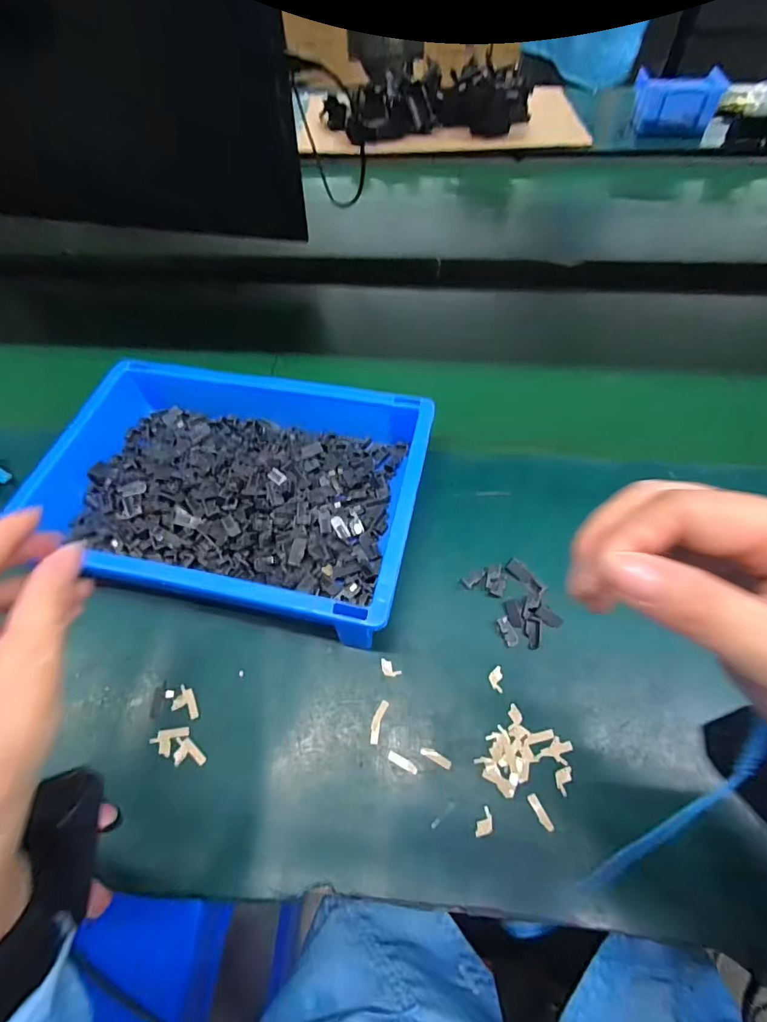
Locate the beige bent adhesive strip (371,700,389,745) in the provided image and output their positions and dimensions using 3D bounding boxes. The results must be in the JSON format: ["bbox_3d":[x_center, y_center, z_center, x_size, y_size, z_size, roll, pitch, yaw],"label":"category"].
[{"bbox_3d":[-0.004,0.151,0.336,0.007,0.004,0.029,14,60,11],"label":"beige bent adhesive strip"}]

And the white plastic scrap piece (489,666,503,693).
[{"bbox_3d":[0.084,0.125,0.347,0.010,0.004,0.018,6,59,6],"label":"white plastic scrap piece"}]

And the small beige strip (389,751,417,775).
[{"bbox_3d":[0.014,0.174,0.323,0.022,0.004,0.006,24,62,16],"label":"small beige strip"}]

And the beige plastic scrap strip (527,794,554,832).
[{"bbox_3d":[0.103,0.197,0.305,0.006,0.004,0.023,-24,60,-12],"label":"beige plastic scrap strip"}]

